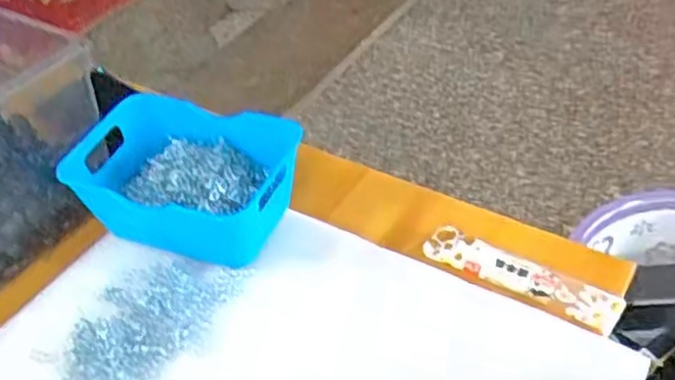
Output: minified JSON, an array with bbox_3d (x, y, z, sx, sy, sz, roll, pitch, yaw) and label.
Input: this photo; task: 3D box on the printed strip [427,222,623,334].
[{"bbox_3d":[0.120,0.055,0.458,0.130,0.007,0.032,20,49,25],"label":"printed strip"}]

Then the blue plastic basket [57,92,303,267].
[{"bbox_3d":[-0.112,-0.006,0.506,0.157,0.066,0.105,15,47,19],"label":"blue plastic basket"}]

